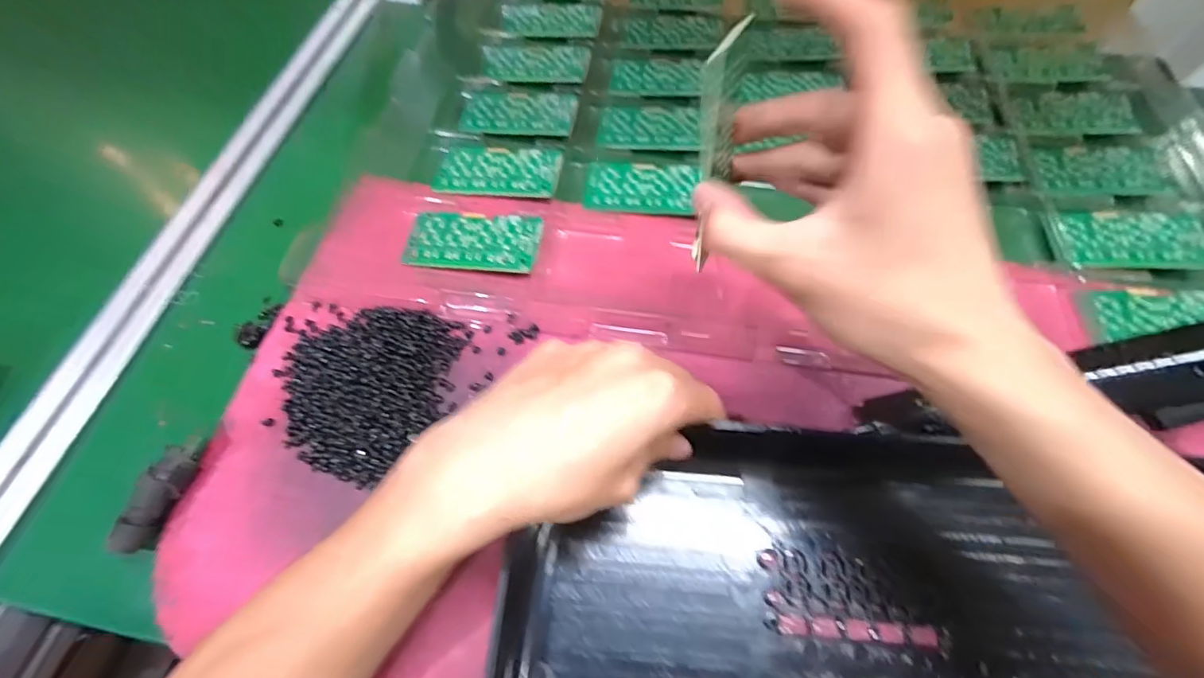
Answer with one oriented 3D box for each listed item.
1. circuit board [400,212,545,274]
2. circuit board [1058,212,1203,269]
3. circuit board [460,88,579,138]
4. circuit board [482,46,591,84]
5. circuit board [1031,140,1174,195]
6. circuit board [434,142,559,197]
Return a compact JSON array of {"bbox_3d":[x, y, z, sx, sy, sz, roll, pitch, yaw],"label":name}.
[{"bbox_3d":[-0.090,-0.068,0.355,0.092,0.005,0.051,7,64,3],"label":"circuit board"},{"bbox_3d":[0.378,-0.071,0.360,0.092,0.010,0.049,5,63,2],"label":"circuit board"},{"bbox_3d":[-0.070,-0.189,0.426,0.093,0.004,0.056,7,64,2],"label":"circuit board"},{"bbox_3d":[-0.062,-0.249,0.460,0.099,0.006,0.046,8,64,3],"label":"circuit board"},{"bbox_3d":[0.388,-0.134,0.396,0.094,0.004,0.052,-1,63,-1],"label":"circuit board"},{"bbox_3d":[-0.079,-0.130,0.394,0.093,0.004,0.050,7,64,8],"label":"circuit board"}]

